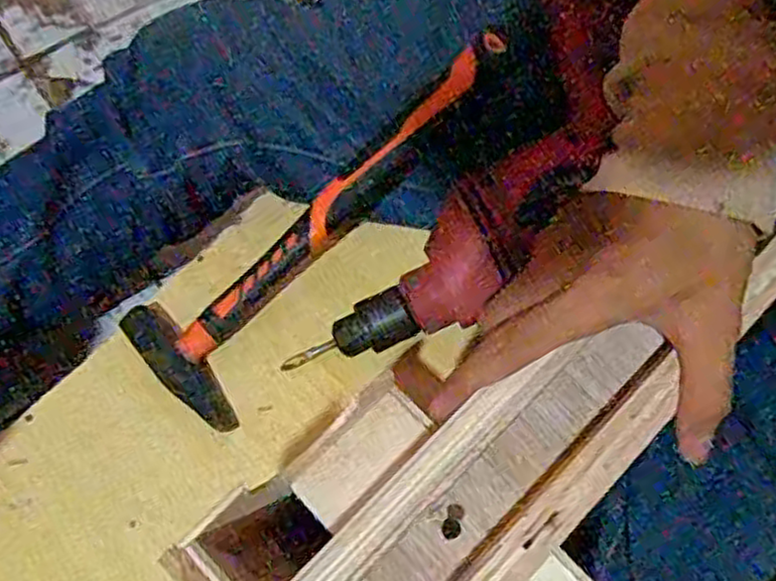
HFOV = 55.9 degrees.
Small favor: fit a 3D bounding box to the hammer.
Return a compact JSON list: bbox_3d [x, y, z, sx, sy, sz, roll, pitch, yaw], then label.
[{"bbox_3d":[-0.032,-0.043,0.432,0.277,0.029,0.083,-44,74,3],"label":"hammer"}]

